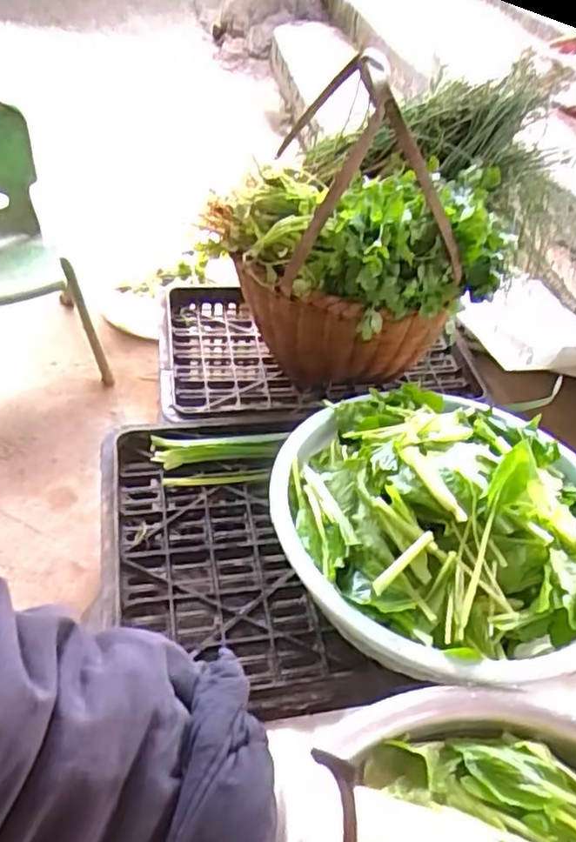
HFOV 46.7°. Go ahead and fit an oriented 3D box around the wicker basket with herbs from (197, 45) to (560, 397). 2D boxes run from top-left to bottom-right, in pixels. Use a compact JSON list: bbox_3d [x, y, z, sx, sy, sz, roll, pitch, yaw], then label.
[{"bbox_3d":[0.117,-0.245,0.829,0.318,0.283,0.358,22,46,16],"label":"wicker basket with herbs"}]

